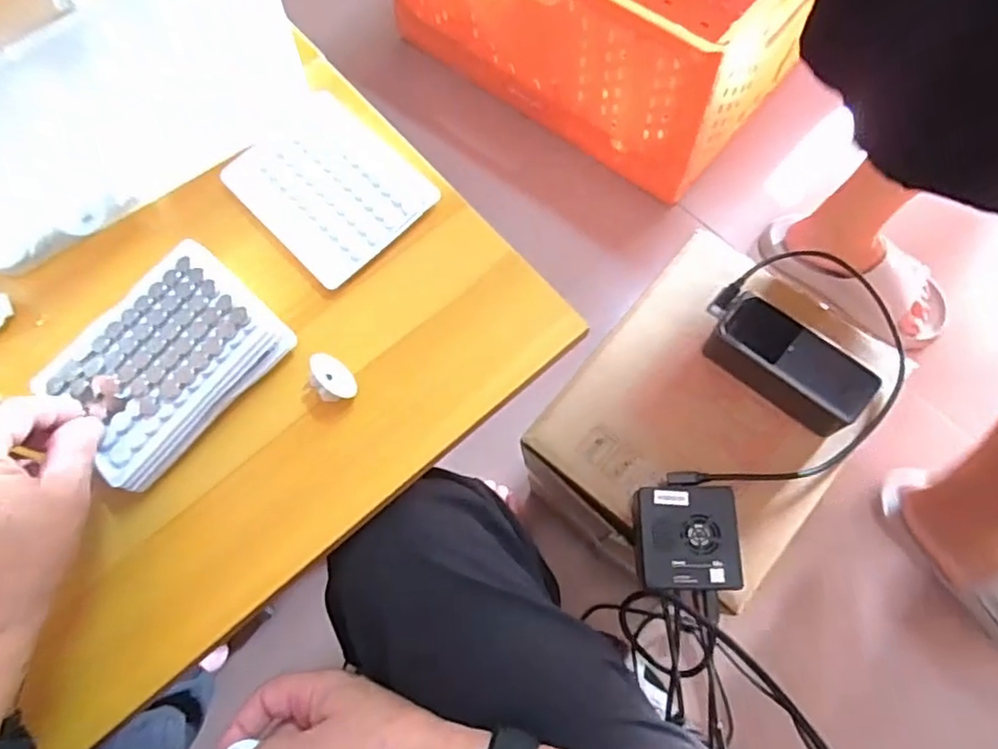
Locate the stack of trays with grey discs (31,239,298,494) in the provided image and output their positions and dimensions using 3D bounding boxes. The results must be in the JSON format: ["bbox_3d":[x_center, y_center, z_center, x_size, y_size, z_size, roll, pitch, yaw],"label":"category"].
[{"bbox_3d":[-0.201,-0.008,0.383,0.102,0.028,0.128,38,76,12],"label":"stack of trays with grey discs"}]

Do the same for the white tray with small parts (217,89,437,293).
[{"bbox_3d":[-0.122,-0.135,0.442,0.103,0.014,0.137,-43,74,-10],"label":"white tray with small parts"}]

